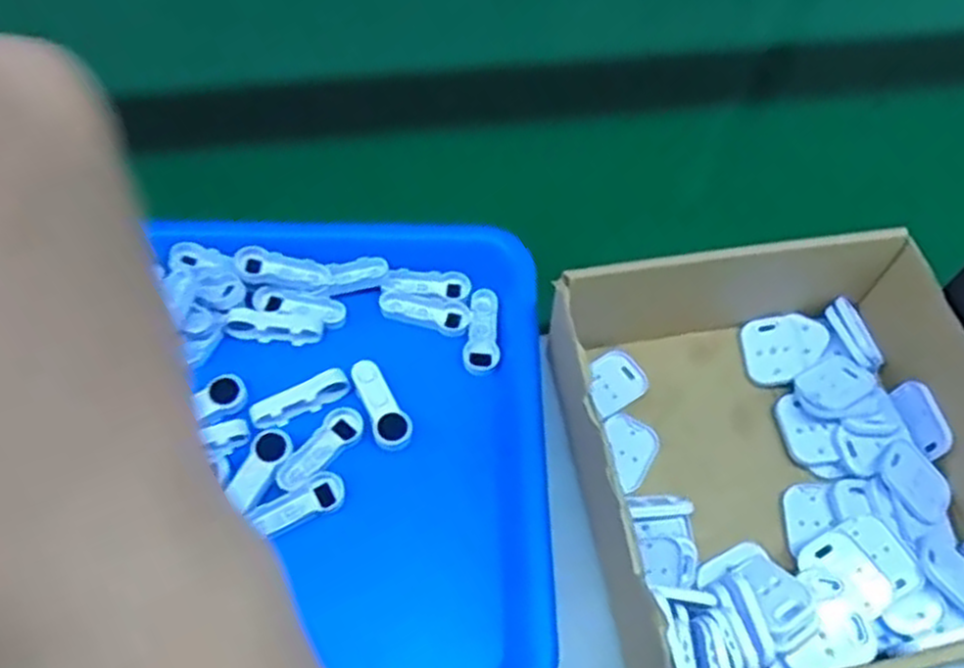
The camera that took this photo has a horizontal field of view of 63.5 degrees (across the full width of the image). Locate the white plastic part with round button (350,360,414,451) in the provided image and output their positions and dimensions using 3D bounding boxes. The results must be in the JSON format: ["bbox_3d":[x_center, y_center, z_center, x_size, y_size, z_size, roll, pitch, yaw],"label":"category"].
[{"bbox_3d":[-0.053,0.037,0.404,0.019,0.013,0.048,-24,64,-16],"label":"white plastic part with round button"}]

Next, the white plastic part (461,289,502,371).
[{"bbox_3d":[0.001,-0.002,0.432,0.020,0.007,0.048,6,60,0],"label":"white plastic part"}]

